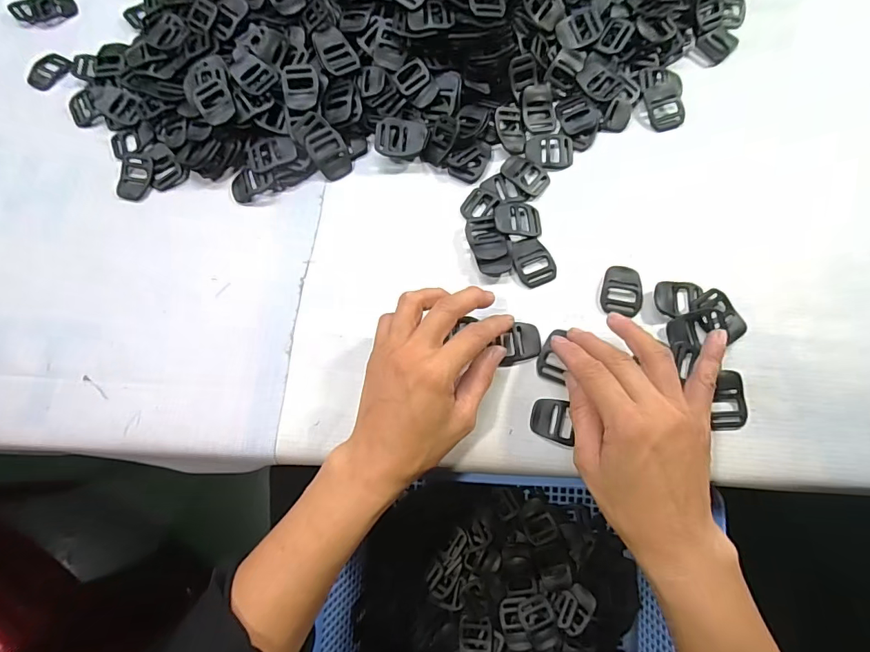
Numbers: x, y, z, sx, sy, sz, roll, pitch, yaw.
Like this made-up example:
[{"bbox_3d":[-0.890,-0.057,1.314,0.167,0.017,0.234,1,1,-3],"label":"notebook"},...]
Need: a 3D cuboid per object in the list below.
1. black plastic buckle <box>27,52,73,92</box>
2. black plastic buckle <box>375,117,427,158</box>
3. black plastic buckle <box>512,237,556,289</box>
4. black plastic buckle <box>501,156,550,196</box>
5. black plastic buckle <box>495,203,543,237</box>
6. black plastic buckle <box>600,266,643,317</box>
[{"bbox_3d":[-0.356,-0.234,0.408,0.035,0.004,0.038,34,77,12],"label":"black plastic buckle"},{"bbox_3d":[-0.028,-0.153,0.361,0.041,0.007,0.030,4,90,-5],"label":"black plastic buckle"},{"bbox_3d":[0.075,-0.049,0.338,0.030,0.004,0.039,-16,72,-3],"label":"black plastic buckle"},{"bbox_3d":[0.074,-0.123,0.359,0.038,0.004,0.027,39,78,13],"label":"black plastic buckle"},{"bbox_3d":[0.065,-0.084,0.345,0.037,0.004,0.028,1,73,-13],"label":"black plastic buckle"},{"bbox_3d":[0.139,-0.028,0.327,0.029,0.004,0.037,8,73,5],"label":"black plastic buckle"}]

